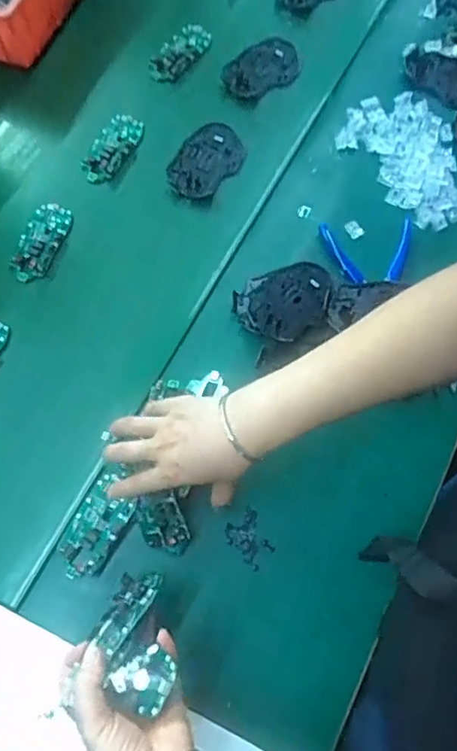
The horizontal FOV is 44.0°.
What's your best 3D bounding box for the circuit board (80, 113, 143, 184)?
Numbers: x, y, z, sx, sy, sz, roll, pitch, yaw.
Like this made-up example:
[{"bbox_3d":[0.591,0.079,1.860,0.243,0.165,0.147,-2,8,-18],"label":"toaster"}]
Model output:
[{"bbox_3d":[-0.141,-0.276,0.685,0.042,0.007,0.102,25,72,8],"label":"circuit board"}]

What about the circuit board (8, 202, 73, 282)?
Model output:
[{"bbox_3d":[-0.214,-0.151,0.644,0.046,0.013,0.096,17,71,6],"label":"circuit board"}]

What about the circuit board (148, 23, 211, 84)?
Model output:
[{"bbox_3d":[-0.061,-0.420,0.738,0.043,0.013,0.099,35,73,12],"label":"circuit board"}]

